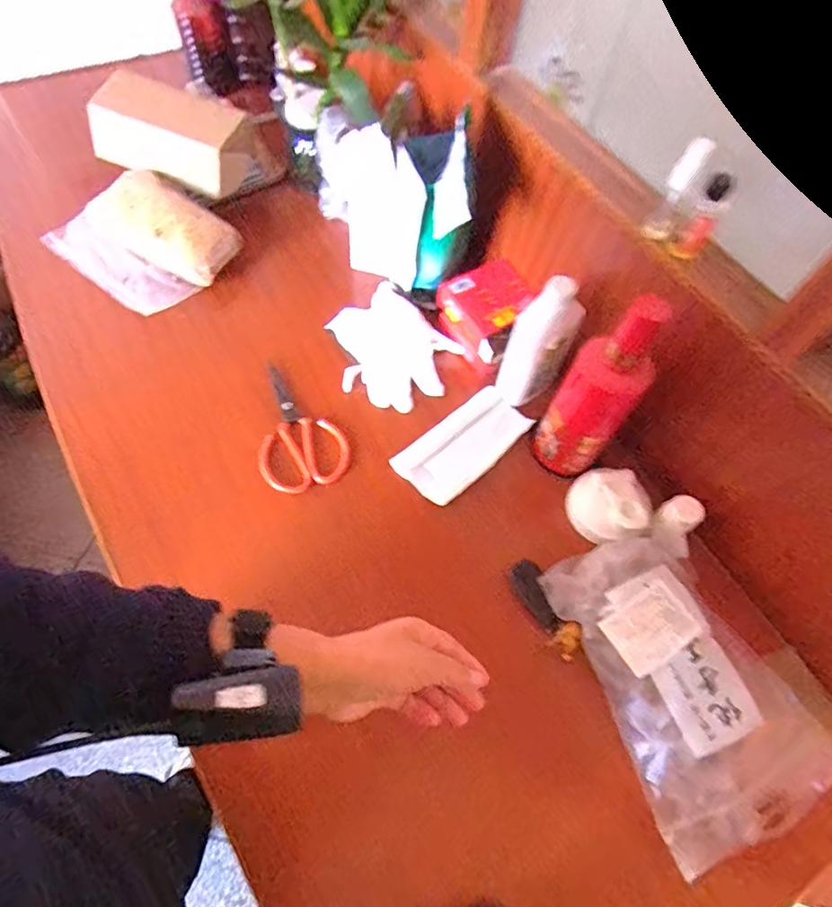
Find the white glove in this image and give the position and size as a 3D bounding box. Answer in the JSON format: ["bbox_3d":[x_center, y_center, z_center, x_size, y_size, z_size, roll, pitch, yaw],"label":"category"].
[{"bbox_3d":[-0.034,-0.136,0.683,0.157,0.028,0.144,40,66,16],"label":"white glove"}]

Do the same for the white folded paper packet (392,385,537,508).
[{"bbox_3d":[0.060,-0.012,0.641,0.169,0.006,0.084,-38,71,-22],"label":"white folded paper packet"}]

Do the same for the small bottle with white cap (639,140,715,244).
[{"bbox_3d":[0.238,-0.241,0.485,0.025,0.097,0.025,26,63,9],"label":"small bottle with white cap"}]

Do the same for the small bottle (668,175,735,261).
[{"bbox_3d":[0.257,-0.210,0.474,0.027,0.075,0.018,30,63,11],"label":"small bottle"}]

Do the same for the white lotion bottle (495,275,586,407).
[{"bbox_3d":[0.146,-0.127,0.613,0.064,0.170,0.054,-33,69,-20],"label":"white lotion bottle"}]

